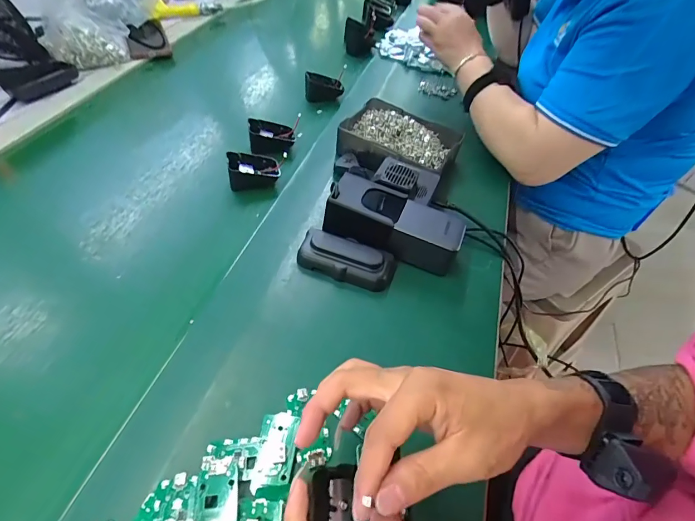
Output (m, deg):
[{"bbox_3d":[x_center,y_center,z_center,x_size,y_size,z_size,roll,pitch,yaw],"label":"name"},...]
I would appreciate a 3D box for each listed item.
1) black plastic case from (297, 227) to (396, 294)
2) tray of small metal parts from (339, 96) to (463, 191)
[{"bbox_3d":[-0.001,0.000,0.441,0.107,0.033,0.045,18,51,11],"label":"black plastic case"},{"bbox_3d":[0.077,-0.175,0.579,0.165,0.046,0.131,24,52,16],"label":"tray of small metal parts"}]

